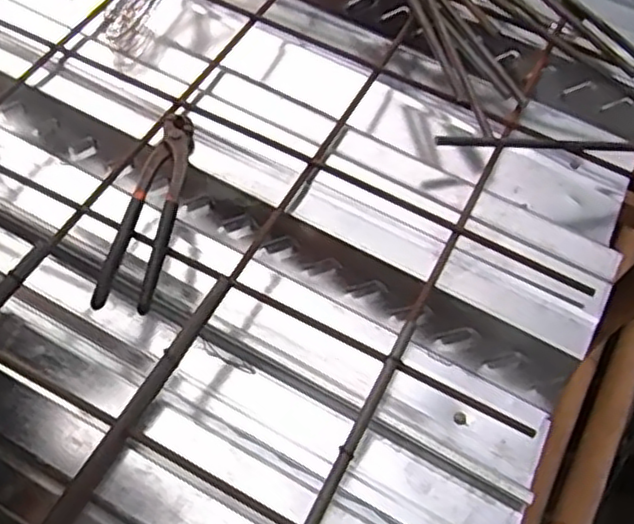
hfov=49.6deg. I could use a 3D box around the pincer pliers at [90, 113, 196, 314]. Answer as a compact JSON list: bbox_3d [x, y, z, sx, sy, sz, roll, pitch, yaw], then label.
[{"bbox_3d":[-0.144,-0.048,0.610,0.047,0.027,0.216,8,58,1],"label":"pincer pliers"}]

